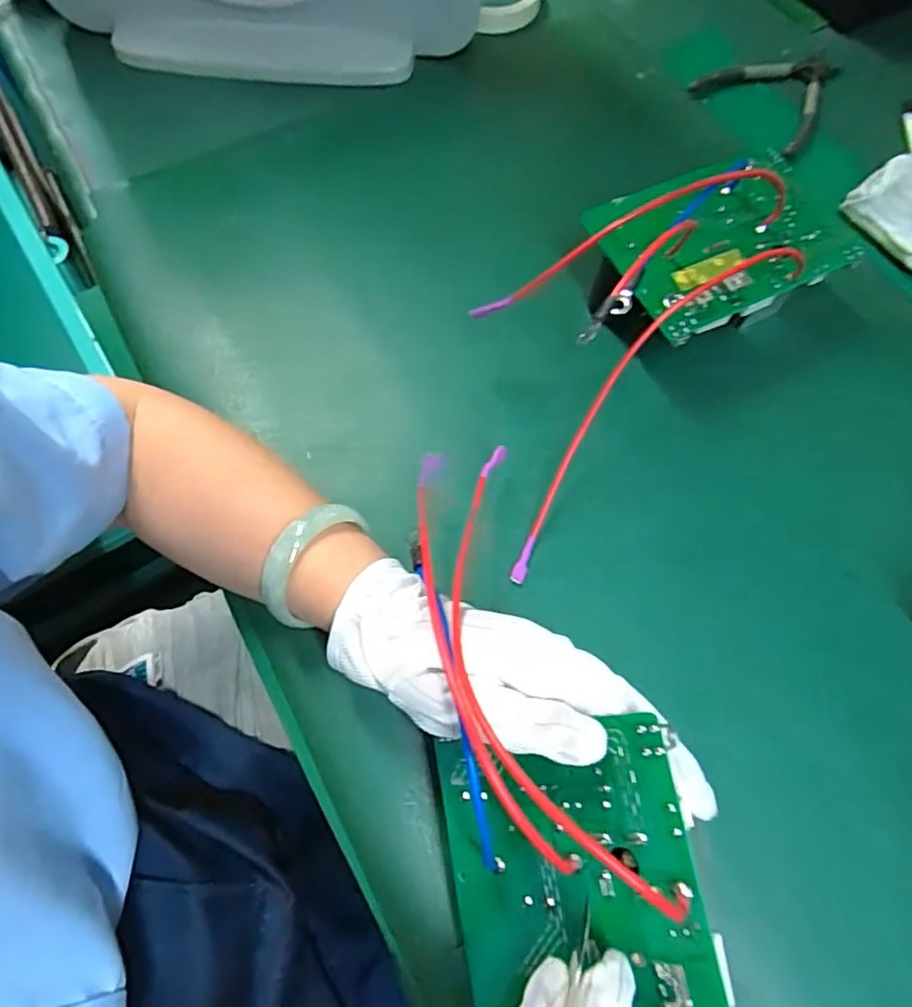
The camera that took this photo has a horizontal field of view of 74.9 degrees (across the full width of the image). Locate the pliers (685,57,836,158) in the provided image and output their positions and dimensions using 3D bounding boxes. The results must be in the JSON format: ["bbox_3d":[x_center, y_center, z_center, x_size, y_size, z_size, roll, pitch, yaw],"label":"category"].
[{"bbox_3d":[0.264,-0.358,0.515,0.104,0.016,0.150,27,71,10],"label":"pliers"}]

